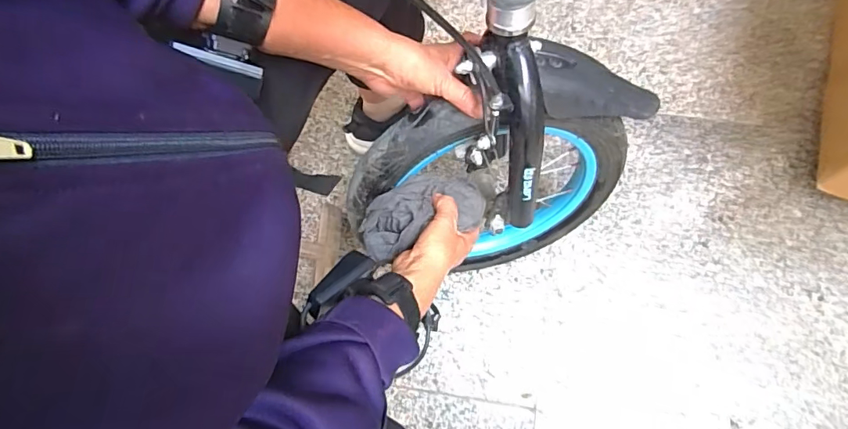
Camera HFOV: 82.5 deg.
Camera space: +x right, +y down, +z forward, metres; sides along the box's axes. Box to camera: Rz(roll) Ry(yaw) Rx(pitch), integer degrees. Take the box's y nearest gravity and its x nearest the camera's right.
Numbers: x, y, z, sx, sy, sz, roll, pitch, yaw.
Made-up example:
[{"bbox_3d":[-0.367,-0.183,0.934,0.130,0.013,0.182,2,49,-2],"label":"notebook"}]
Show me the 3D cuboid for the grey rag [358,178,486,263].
[{"bbox_3d":[-0.004,-0.004,0.517,0.139,0.043,0.073,-21,74,0],"label":"grey rag"}]

